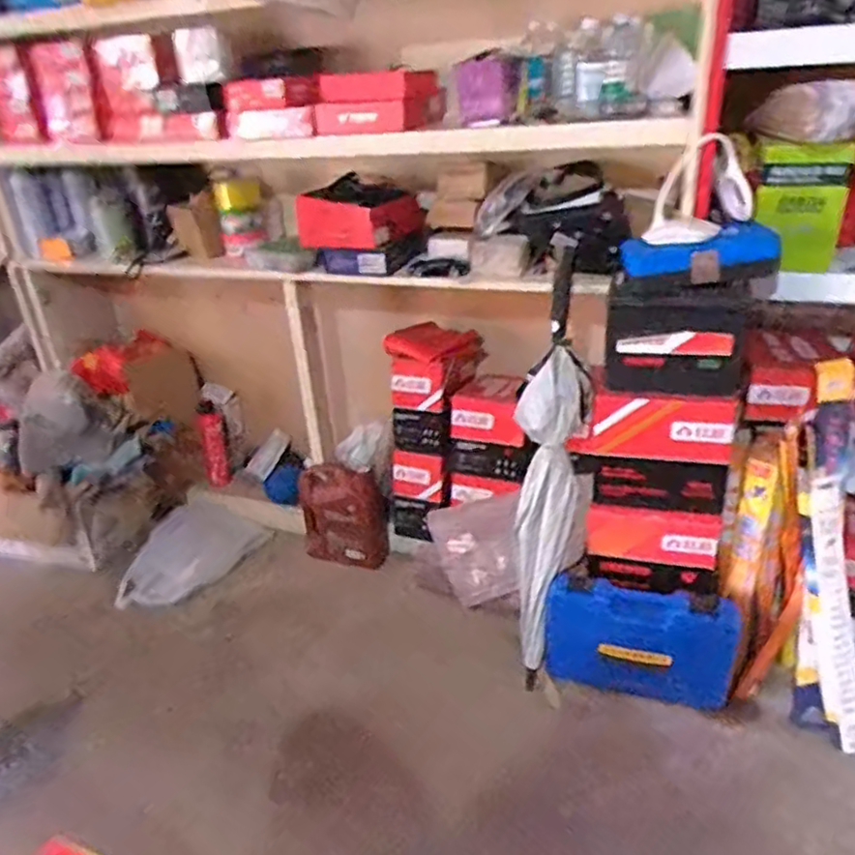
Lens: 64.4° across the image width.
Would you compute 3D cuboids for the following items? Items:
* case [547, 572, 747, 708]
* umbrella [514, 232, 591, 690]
[{"bbox_3d":[0.444,0.441,1.444,0.376,0.253,0.100,5,14,20],"label":"case"},{"bbox_3d":[0.254,0.092,1.408,0.124,0.920,0.092,8,10,21],"label":"umbrella"}]

